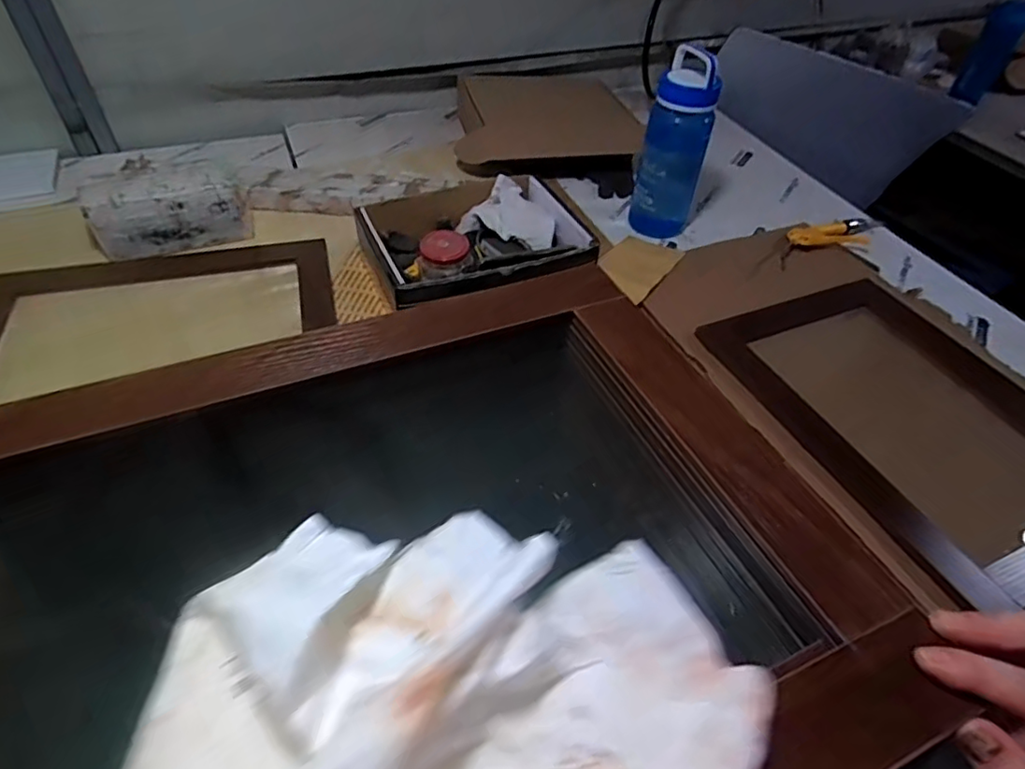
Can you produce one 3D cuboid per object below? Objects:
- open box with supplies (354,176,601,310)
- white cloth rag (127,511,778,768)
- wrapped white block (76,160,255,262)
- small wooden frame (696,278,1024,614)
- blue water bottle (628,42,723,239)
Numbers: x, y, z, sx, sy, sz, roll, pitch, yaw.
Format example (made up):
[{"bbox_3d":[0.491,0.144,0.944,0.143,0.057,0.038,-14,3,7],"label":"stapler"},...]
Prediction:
[{"bbox_3d":[-0.062,-0.205,0.896,0.307,0.117,0.258,-18,50,-19],"label":"open box with supplies"},{"bbox_3d":[-0.024,0.127,0.219,0.228,0.051,0.188,-1,46,-4],"label":"white cloth rag"},{"bbox_3d":[-0.536,-0.271,0.930,0.226,0.111,0.095,-20,51,-21],"label":"wrapped white block"},{"bbox_3d":[0.529,0.022,0.776,0.374,0.035,0.478,-18,51,-19],"label":"small wooden frame"},{"bbox_3d":[0.269,-0.392,0.987,0.100,0.281,0.075,21,49,15],"label":"blue water bottle"}]

